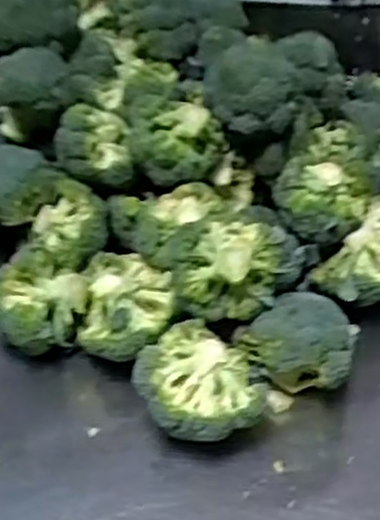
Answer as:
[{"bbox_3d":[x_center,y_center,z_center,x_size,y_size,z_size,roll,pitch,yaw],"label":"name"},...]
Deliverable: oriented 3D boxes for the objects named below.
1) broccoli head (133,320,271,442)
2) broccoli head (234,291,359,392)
[{"bbox_3d":[0.016,0.131,0.759,0.129,0.098,0.130,3,40,8],"label":"broccoli head"},{"bbox_3d":[0.114,0.103,0.793,0.127,0.100,0.080,-1,39,3],"label":"broccoli head"}]

